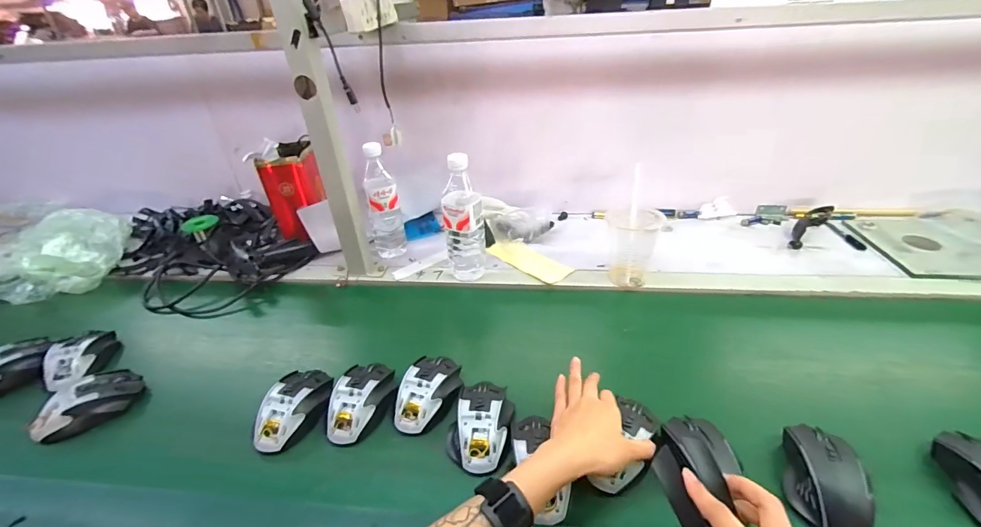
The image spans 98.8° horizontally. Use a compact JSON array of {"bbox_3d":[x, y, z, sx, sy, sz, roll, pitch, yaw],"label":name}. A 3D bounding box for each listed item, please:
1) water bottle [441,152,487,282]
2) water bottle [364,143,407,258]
[{"bbox_3d":[-0.046,-0.074,0.735,0.068,0.224,0.059,-4,29,-2],"label":"water bottle"},{"bbox_3d":[-0.209,-0.114,0.821,0.066,0.220,0.055,-9,30,-13],"label":"water bottle"}]

